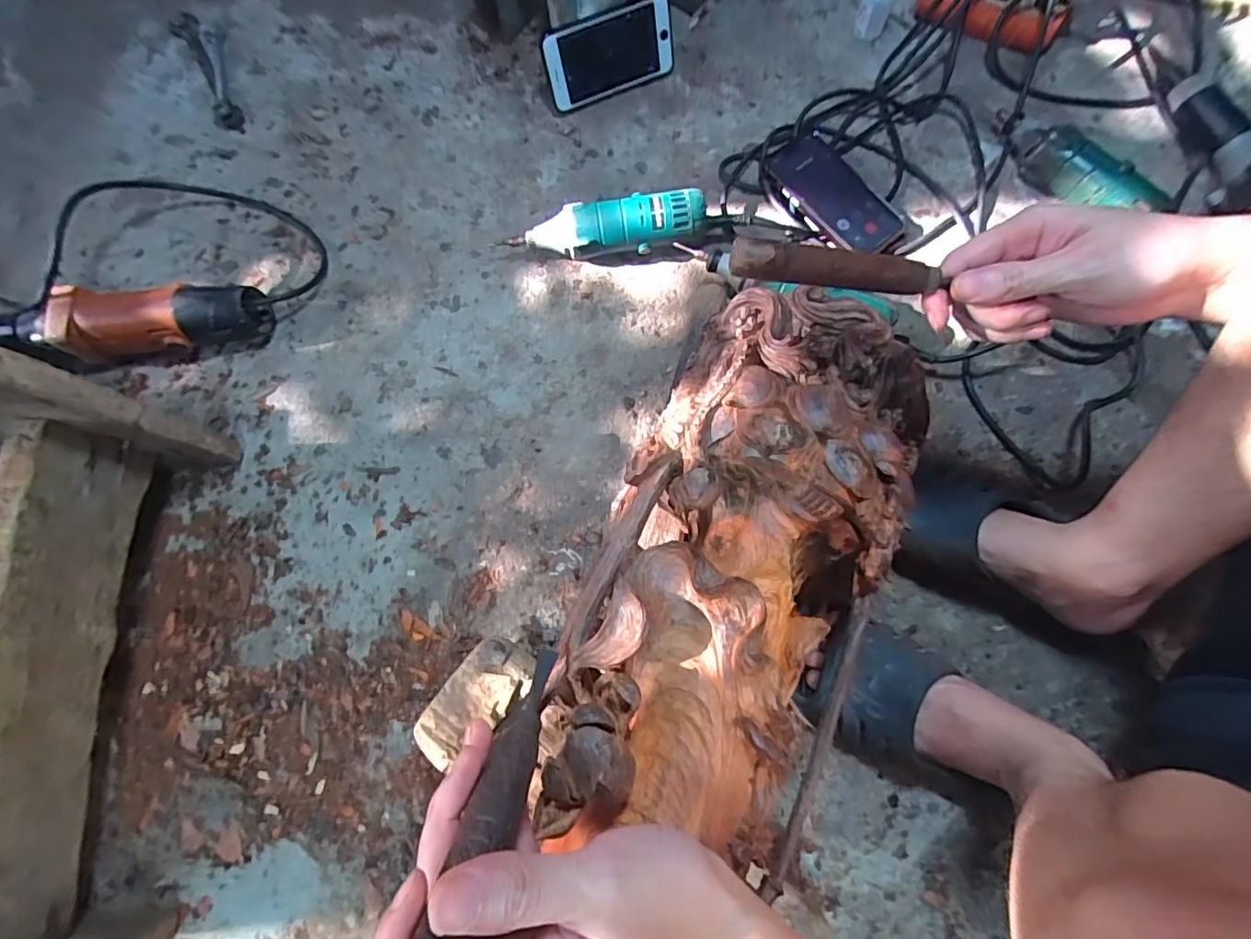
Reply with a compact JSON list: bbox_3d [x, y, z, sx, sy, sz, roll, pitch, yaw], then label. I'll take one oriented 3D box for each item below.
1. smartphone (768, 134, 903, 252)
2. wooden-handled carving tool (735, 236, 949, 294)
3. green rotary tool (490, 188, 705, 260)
[{"bbox_3d":[0.237,-0.313,0.605,0.085,0.014,0.160,-42,82,-15],"label":"smartphone"},{"bbox_3d":[0.117,-0.113,0.299,0.117,0.018,0.018,5,74,-4],"label":"wooden-handled carving tool"},{"bbox_3d":[-0.024,-0.259,0.582,0.218,0.058,0.049,-6,74,0],"label":"green rotary tool"}]

